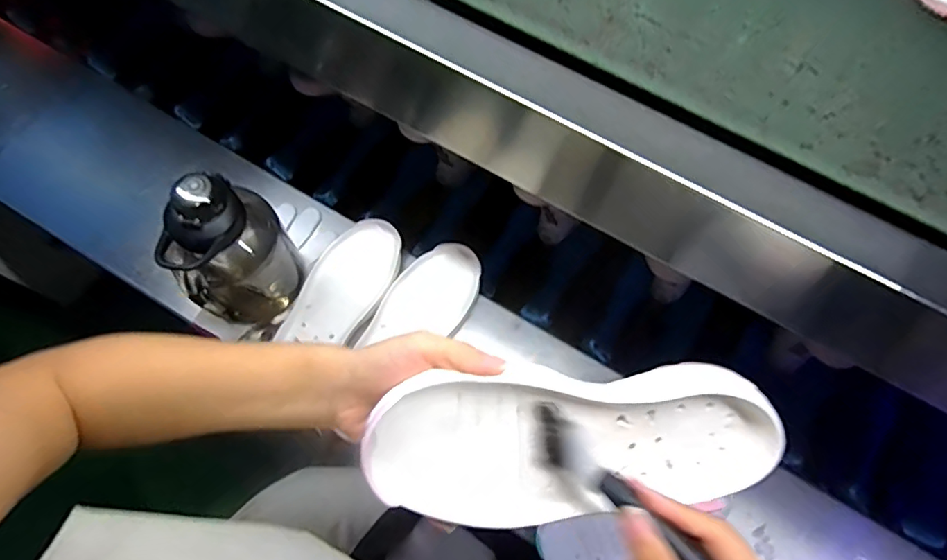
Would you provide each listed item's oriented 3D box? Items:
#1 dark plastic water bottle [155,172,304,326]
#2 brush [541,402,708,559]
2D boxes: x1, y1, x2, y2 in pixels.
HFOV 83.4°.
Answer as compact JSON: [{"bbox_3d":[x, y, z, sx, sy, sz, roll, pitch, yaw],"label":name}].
[{"bbox_3d":[-0.255,-0.028,0.573,0.086,0.194,0.114,11,70,4],"label":"dark plastic water bottle"},{"bbox_3d":[0.099,0.135,0.284,0.025,0.034,0.176,-40,53,-13],"label":"brush"}]

